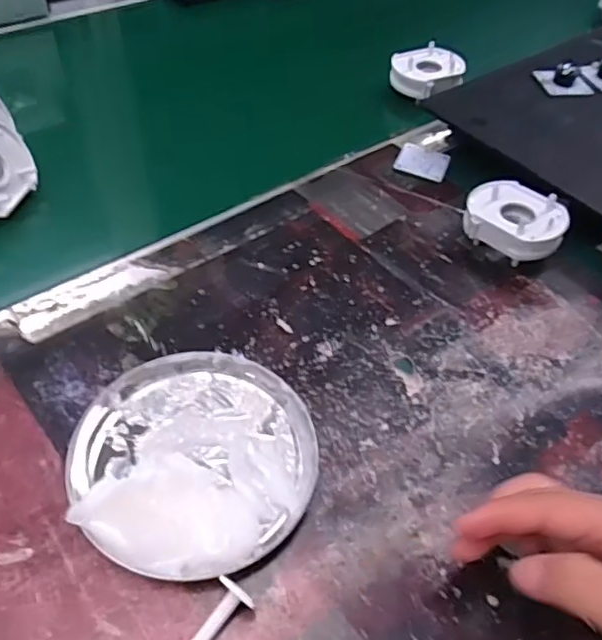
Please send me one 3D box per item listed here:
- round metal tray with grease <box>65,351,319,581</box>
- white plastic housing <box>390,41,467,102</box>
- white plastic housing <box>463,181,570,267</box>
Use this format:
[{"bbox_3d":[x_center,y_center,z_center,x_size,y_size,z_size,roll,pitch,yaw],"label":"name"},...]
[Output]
[{"bbox_3d":[-0.057,0.068,0.317,0.126,0.028,0.128,3,49,-3],"label":"round metal tray with grease"},{"bbox_3d":[0.126,-0.249,0.593,0.063,0.027,0.061,3,49,-3],"label":"white plastic housing"},{"bbox_3d":[0.159,-0.071,0.448,0.072,0.038,0.061,23,51,14],"label":"white plastic housing"}]

